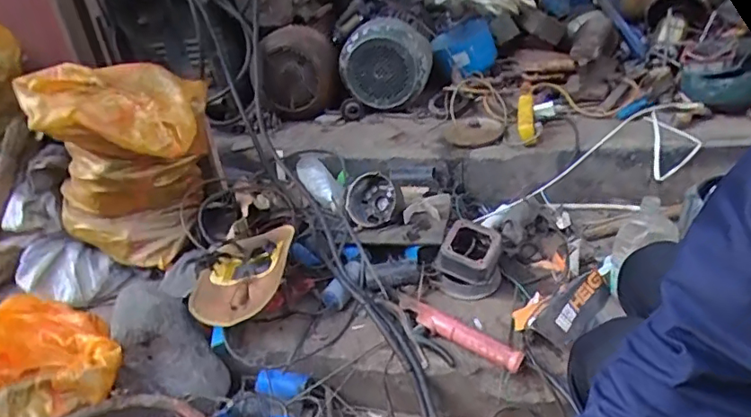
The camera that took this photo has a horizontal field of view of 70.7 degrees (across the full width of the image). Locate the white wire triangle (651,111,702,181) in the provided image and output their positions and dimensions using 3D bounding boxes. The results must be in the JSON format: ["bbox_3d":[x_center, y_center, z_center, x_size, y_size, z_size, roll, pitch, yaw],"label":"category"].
[{"bbox_3d":[0.674,-0.145,1.192,0.098,0.043,0.227,10,54,16],"label":"white wire triangle"}]

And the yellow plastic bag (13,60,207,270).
[{"bbox_3d":[-0.546,-0.107,1.194,0.354,0.386,0.322,-18,29,-18],"label":"yellow plastic bag"}]

